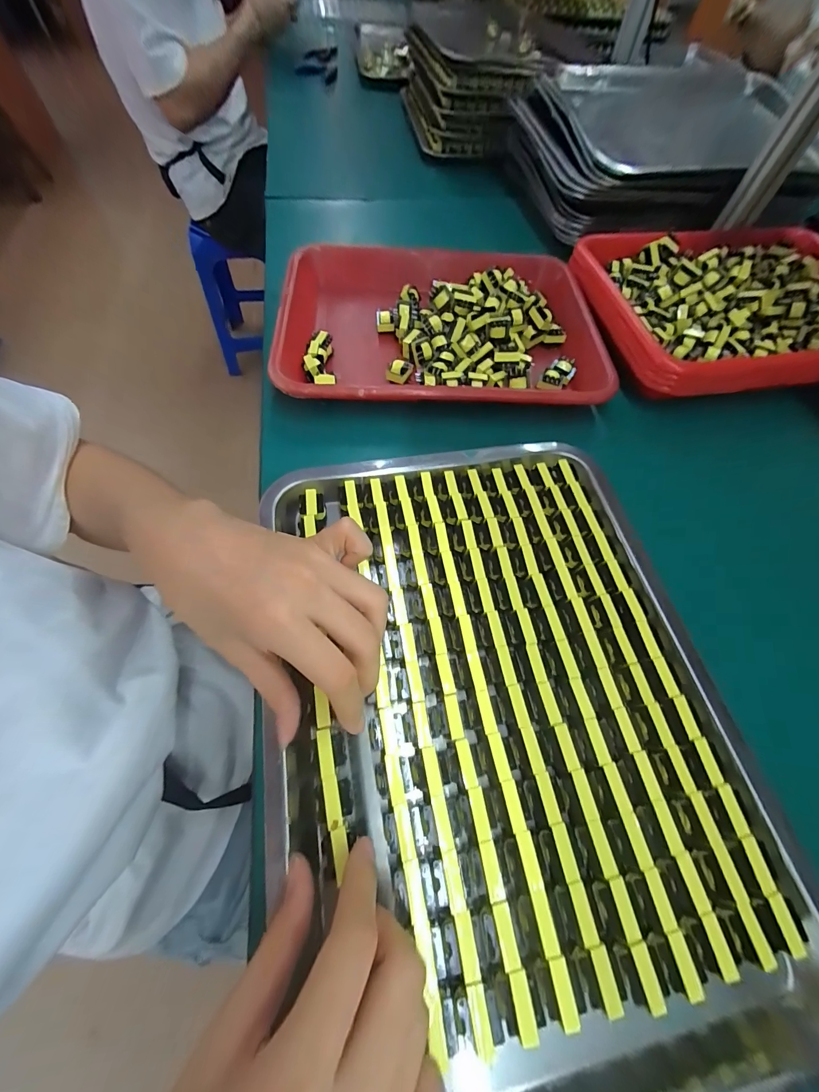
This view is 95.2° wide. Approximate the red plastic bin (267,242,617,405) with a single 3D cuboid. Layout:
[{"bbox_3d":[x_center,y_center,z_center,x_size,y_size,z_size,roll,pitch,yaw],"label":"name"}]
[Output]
[{"bbox_3d":[0.034,-0.240,0.419,0.339,0.050,0.250,0,63,-2],"label":"red plastic bin"}]

